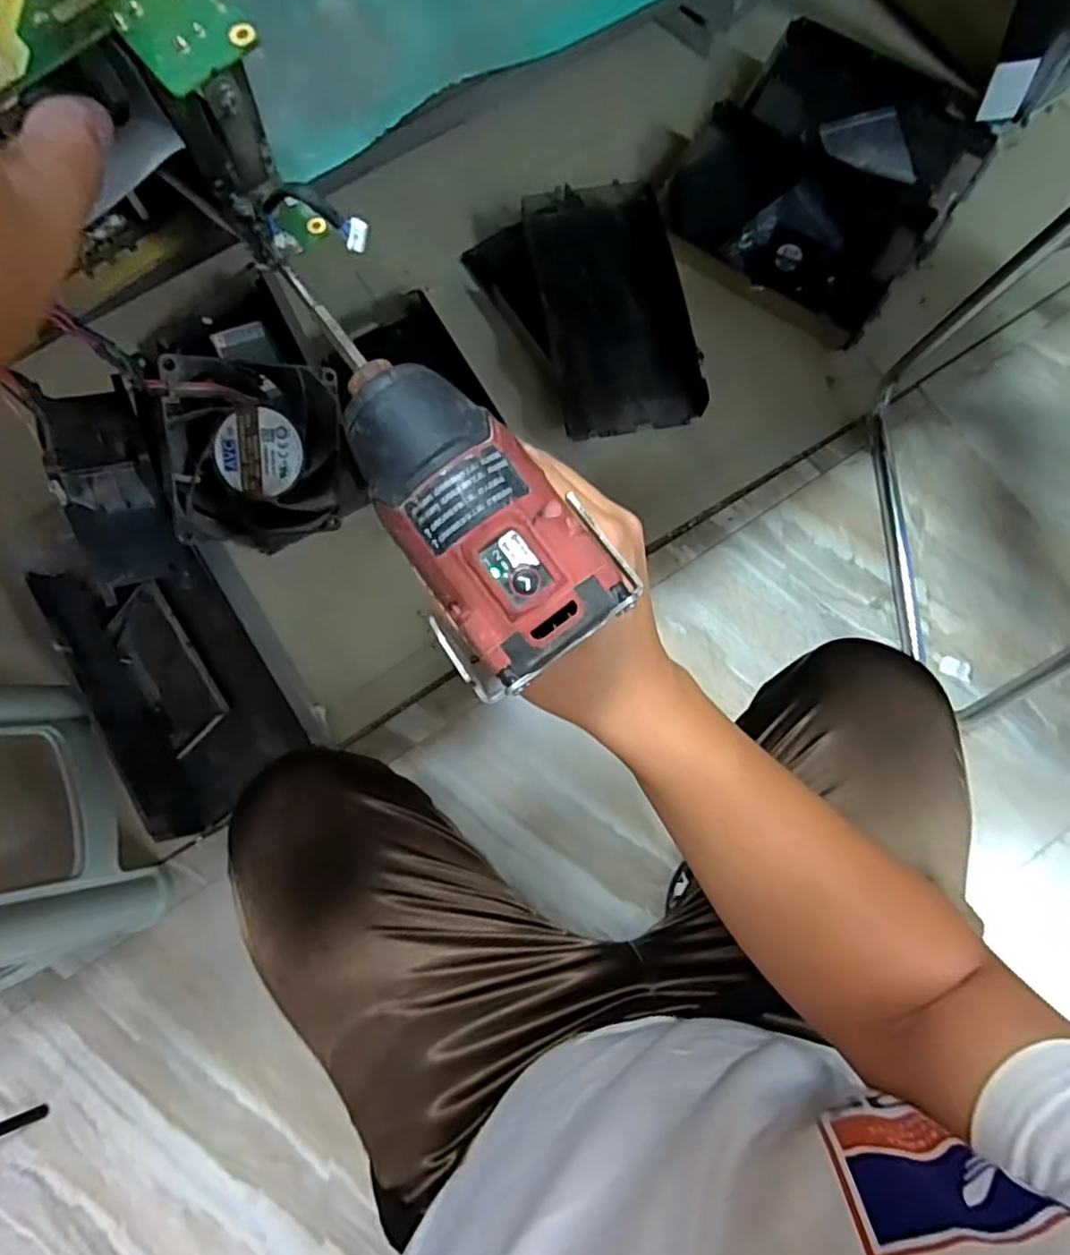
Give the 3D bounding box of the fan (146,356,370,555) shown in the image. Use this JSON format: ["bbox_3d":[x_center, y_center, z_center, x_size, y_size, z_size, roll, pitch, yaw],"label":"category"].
[{"bbox_3d":[-0.132,-0.083,0.316,0.088,0.025,0.084,-19,120,-38],"label":"fan"}]

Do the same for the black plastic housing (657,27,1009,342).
[{"bbox_3d":[0.466,-0.721,1.053,0.395,0.080,0.495,35,81,7],"label":"black plastic housing"}]

